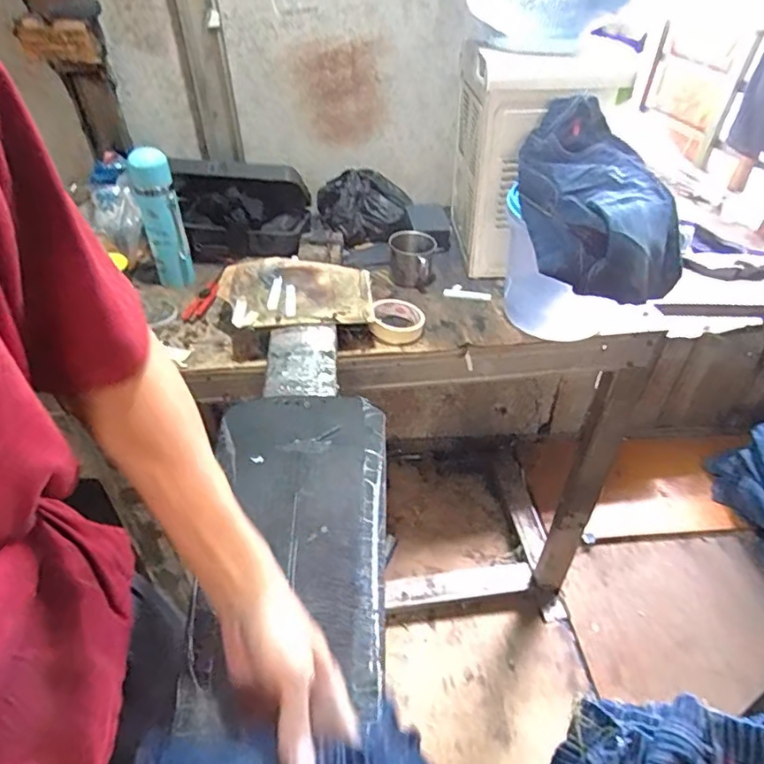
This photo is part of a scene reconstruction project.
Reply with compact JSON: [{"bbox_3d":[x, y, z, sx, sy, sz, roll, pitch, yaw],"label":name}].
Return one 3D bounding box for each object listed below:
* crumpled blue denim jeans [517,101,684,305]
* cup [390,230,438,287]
[{"bbox_3d":[0.298,-0.259,0.782,0.201,0.159,0.270,1,40,2],"label":"crumpled blue denim jeans"},{"bbox_3d":[0.053,-0.215,1.005,0.079,0.085,0.079,-1,40,1],"label":"cup"}]

